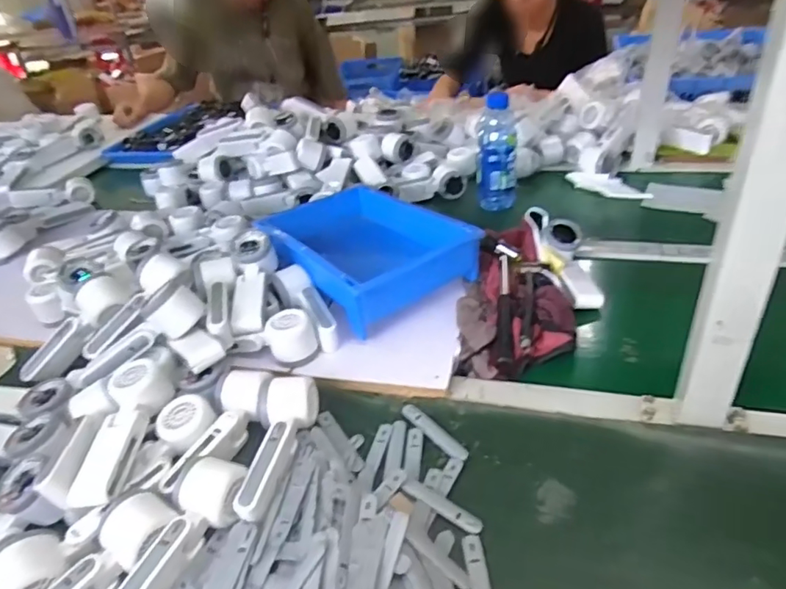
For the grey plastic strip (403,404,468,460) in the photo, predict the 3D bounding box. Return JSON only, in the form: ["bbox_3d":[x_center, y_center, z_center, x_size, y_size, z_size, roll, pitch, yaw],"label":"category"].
[{"bbox_3d":[0.044,0.149,0.581,0.018,0.004,0.097,-28,41,-27],"label":"grey plastic strip"}]

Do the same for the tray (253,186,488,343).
[{"bbox_3d":[-0.054,-0.076,0.809,0.209,0.090,0.312,-26,39,-26],"label":"tray"}]

